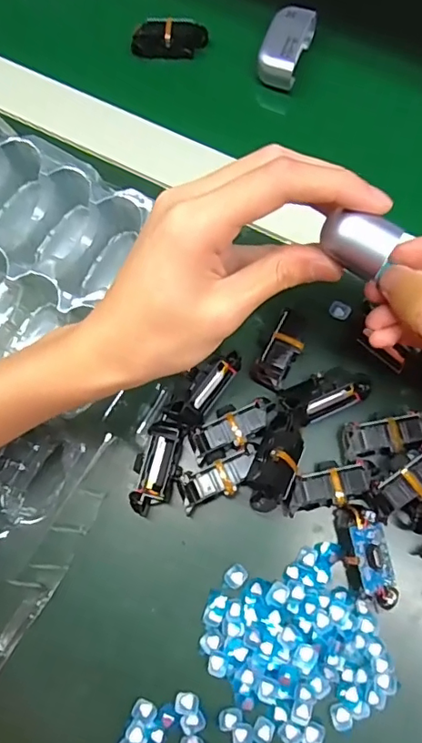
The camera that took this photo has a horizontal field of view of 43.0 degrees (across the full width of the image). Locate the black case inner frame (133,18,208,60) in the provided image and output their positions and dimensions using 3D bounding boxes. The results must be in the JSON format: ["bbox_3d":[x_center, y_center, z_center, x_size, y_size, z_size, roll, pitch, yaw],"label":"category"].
[{"bbox_3d":[-0.031,-0.248,0.401,0.056,0.022,0.015,3,74,3],"label":"black case inner frame"}]

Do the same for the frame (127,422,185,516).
[{"bbox_3d":[-0.031,0.057,0.313,0.023,0.022,0.052,16,75,6],"label":"frame"}]

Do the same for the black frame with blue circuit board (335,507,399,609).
[{"bbox_3d":[0.085,0.101,0.294,0.023,0.020,0.050,-7,74,0],"label":"black frame with blue circuit board"}]

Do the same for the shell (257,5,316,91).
[{"bbox_3d":[0.054,-0.235,0.389,0.028,0.020,0.055,20,76,8],"label":"shell"}]

